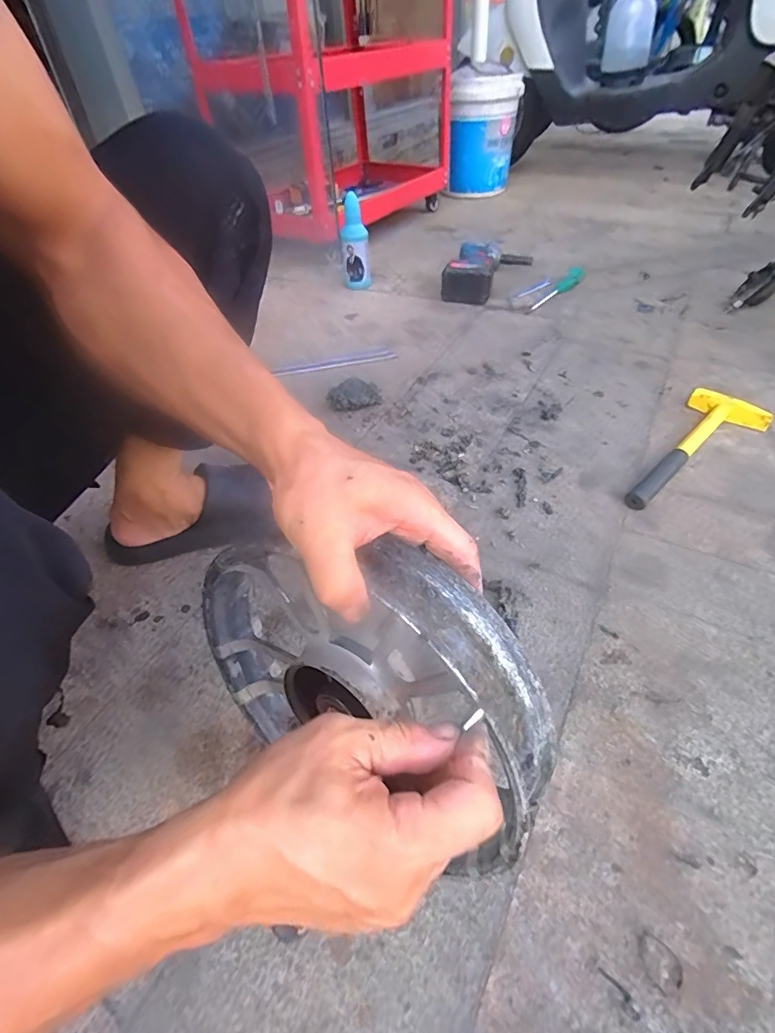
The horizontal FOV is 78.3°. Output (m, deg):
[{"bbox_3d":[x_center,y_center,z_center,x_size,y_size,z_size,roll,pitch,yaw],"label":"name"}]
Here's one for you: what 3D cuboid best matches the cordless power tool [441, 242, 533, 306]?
[{"bbox_3d":[0.249,-0.611,1.175,0.178,0.079,0.259,11,48,17],"label":"cordless power tool"}]

